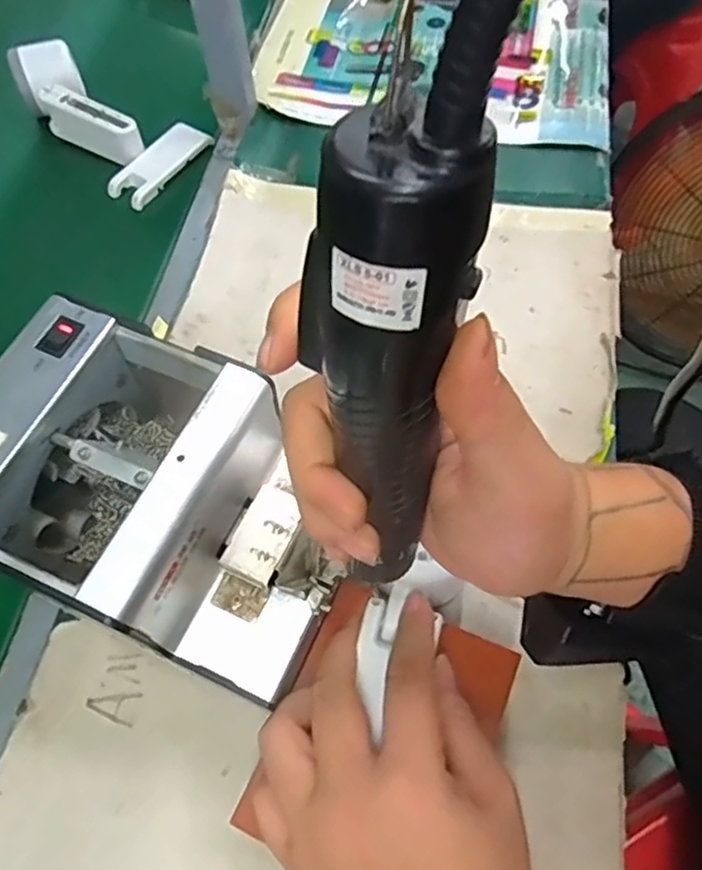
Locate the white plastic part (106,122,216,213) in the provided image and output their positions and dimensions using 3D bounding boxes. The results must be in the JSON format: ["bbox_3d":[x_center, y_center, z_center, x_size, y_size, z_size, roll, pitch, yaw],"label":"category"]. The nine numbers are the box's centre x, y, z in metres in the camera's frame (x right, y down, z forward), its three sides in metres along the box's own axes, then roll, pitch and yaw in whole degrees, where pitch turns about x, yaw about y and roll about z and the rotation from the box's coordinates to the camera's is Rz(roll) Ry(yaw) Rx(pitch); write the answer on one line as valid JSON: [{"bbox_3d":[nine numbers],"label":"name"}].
[{"bbox_3d":[-0.174,-0.247,0.595,0.038,0.011,0.099,38,74,0],"label":"white plastic part"}]

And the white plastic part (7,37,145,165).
[{"bbox_3d":[-0.252,-0.308,0.609,0.150,0.044,0.056,44,71,10],"label":"white plastic part"}]

